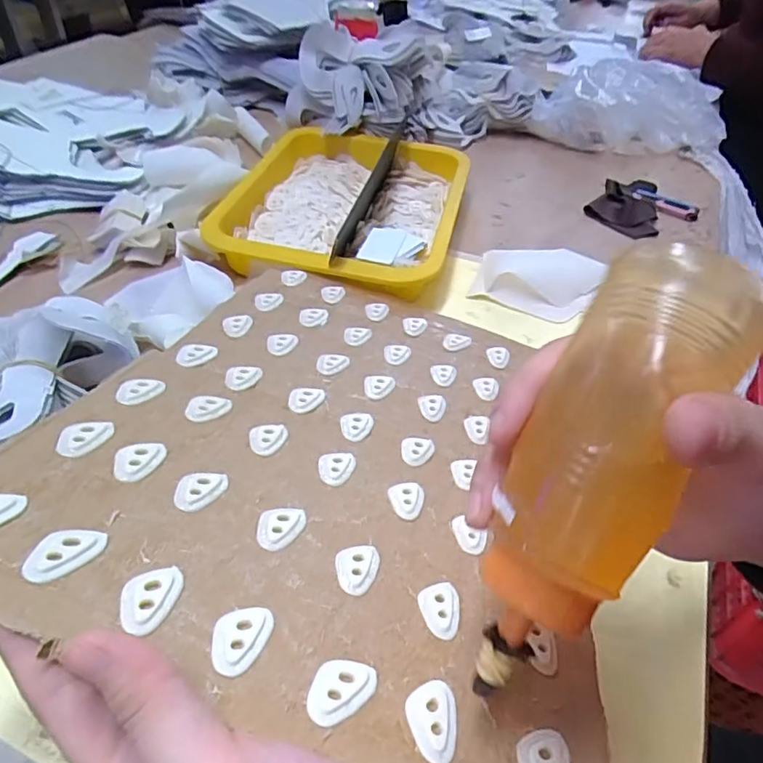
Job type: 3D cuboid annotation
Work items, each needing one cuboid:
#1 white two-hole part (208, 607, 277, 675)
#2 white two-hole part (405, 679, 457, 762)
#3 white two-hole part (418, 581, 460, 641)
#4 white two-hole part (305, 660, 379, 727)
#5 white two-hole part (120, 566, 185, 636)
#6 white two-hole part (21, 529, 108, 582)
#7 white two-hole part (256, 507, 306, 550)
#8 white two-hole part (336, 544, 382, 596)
[{"bbox_3d":[-0.046,0.083,0.183,0.016,0.004,0.026,22,30,10],"label":"white two-hole part"},{"bbox_3d":[0.016,0.105,0.179,0.016,0.004,0.027,18,27,1],"label":"white two-hole part"},{"bbox_3d":[0.022,0.087,0.218,0.016,0.004,0.026,19,27,0],"label":"white two-hole part"},{"bbox_3d":[-0.013,0.096,0.178,0.016,0.004,0.026,37,33,30],"label":"white two-hole part"},{"bbox_3d":[-0.075,0.069,0.183,0.016,0.004,0.026,26,28,3],"label":"white two-hole part"},{"bbox_3d":[-0.105,0.056,0.186,0.016,0.004,0.026,34,31,20],"label":"white two-hole part"},{"bbox_3d":[-0.040,0.057,0.227,0.017,0.005,0.024,22,28,1],"label":"white two-hole part"},{"bbox_3d":[-0.010,0.073,0.222,0.017,0.004,0.025,16,31,0],"label":"white two-hole part"}]

